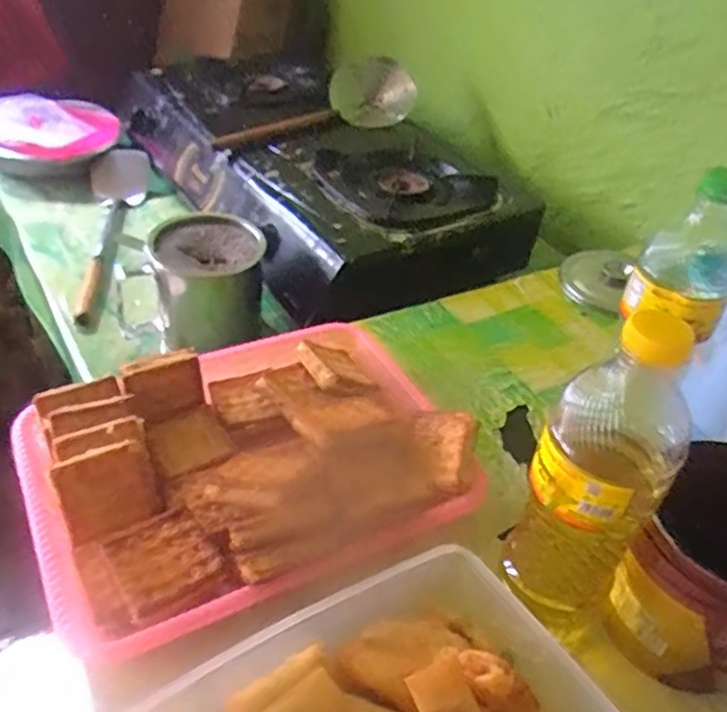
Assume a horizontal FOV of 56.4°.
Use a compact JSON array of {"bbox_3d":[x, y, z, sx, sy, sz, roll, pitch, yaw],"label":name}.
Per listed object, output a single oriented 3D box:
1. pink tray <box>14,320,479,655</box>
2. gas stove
[{"bbox_3d":[-0.086,0.075,0.530,0.317,0.054,0.244,-16,44,-25],"label":"pink tray"},{"bbox_3d":[-0.078,-0.283,1.012,0.347,0.145,0.594,-21,46,-29],"label":"gas stove"}]

